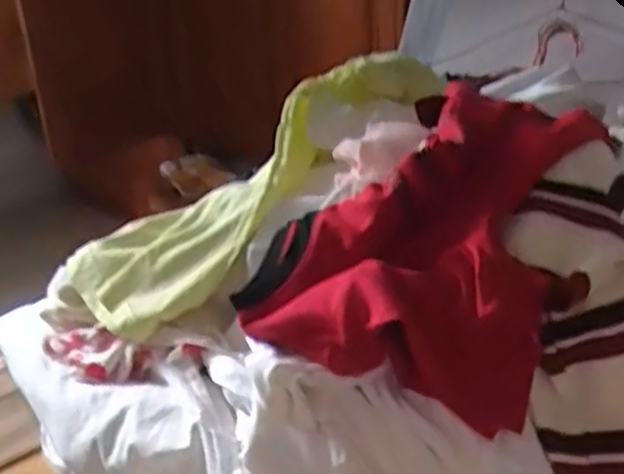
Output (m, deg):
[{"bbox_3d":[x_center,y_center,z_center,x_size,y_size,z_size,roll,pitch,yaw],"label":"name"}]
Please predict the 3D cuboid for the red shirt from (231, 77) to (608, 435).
[{"bbox_3d":[0.096,-0.005,0.568,0.233,0.153,0.248,12,29,28],"label":"red shirt"}]

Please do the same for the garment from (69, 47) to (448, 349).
[{"bbox_3d":[-0.060,-0.054,0.712,0.385,0.069,0.184,-41,34,-9],"label":"garment"}]

